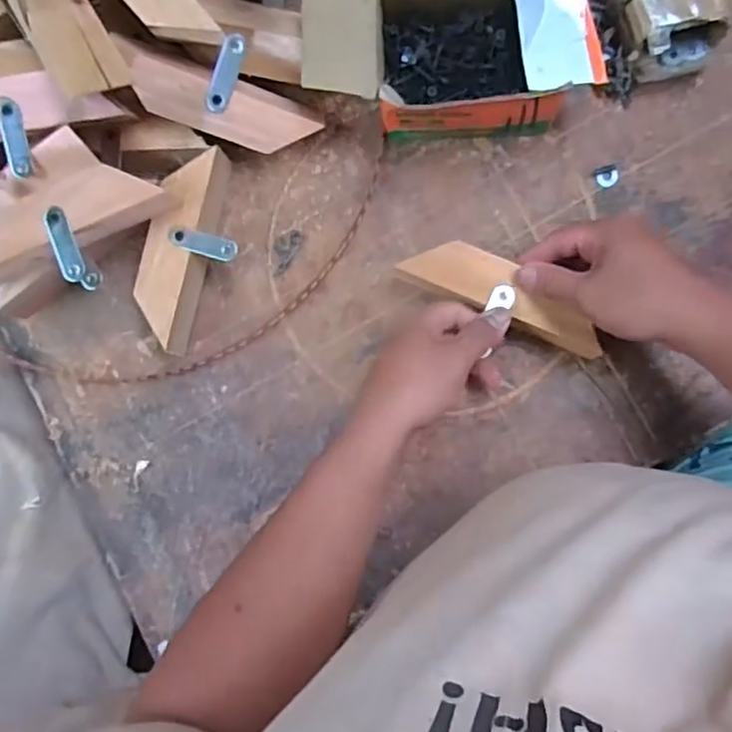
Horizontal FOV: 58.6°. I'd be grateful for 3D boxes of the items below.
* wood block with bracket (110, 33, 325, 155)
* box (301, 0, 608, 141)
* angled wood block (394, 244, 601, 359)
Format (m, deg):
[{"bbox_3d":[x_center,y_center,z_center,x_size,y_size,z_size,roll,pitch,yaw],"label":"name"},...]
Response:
[{"bbox_3d":[-0.108,-0.205,0.492,0.162,0.034,0.061,15,120,-18],"label":"wood block with bracket"},{"bbox_3d":[0.061,-0.233,0.487,0.202,0.077,0.103,1,86,6],"label":"box"},{"bbox_3d":[0.099,-0.052,0.468,0.149,0.015,0.043,29,89,13],"label":"angled wood block"}]

